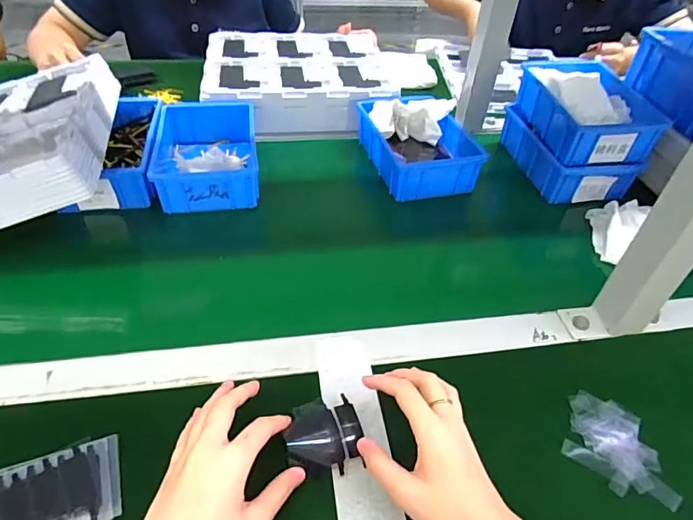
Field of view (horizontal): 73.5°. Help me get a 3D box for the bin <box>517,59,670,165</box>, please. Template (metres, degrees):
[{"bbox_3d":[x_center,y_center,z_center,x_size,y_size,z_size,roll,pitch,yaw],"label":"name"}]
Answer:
[{"bbox_3d":[0.348,-0.215,0.678,0.143,0.074,0.200,-2,44,-8],"label":"bin"}]

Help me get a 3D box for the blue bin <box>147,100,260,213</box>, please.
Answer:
[{"bbox_3d":[-0.194,-0.151,0.651,0.130,0.056,0.197,-6,45,-11],"label":"blue bin"}]

